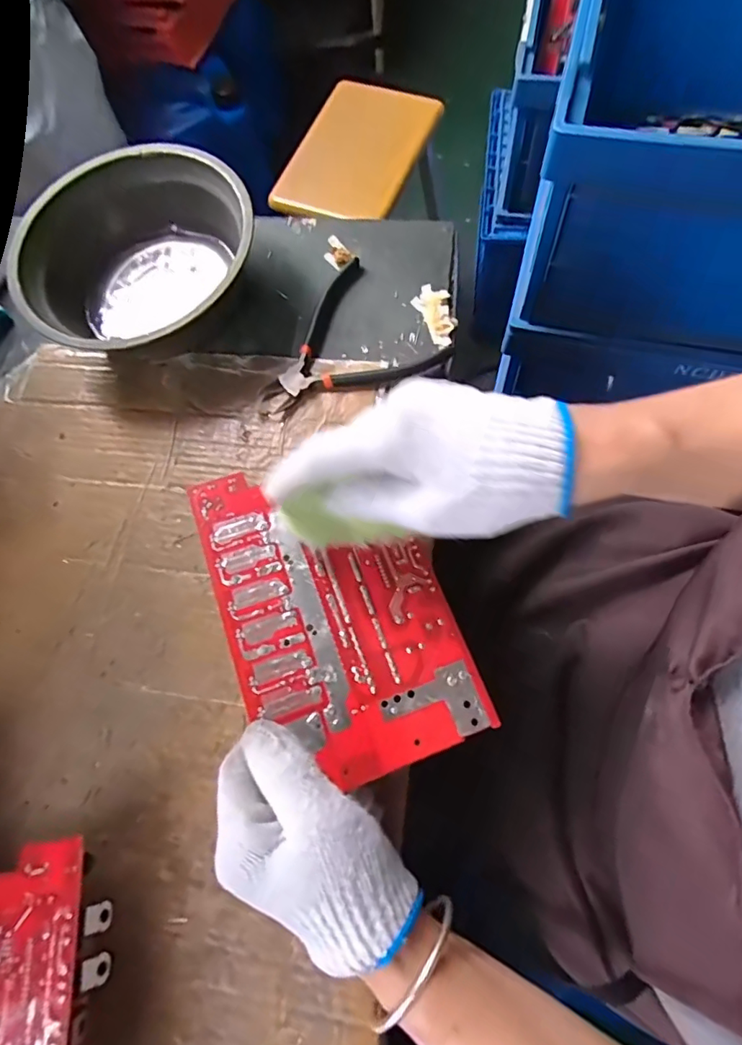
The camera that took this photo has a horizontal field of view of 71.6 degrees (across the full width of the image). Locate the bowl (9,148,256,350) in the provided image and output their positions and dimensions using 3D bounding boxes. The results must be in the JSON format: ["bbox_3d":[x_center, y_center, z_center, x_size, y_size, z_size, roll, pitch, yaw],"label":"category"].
[{"bbox_3d":[-0.176,-0.207,0.422,0.171,0.076,0.178,-2,71,5],"label":"bowl"}]

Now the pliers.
[{"bbox_3d":[-0.030,-0.139,0.414,0.135,0.017,0.125,-35,71,-6],"label":"pliers"}]

